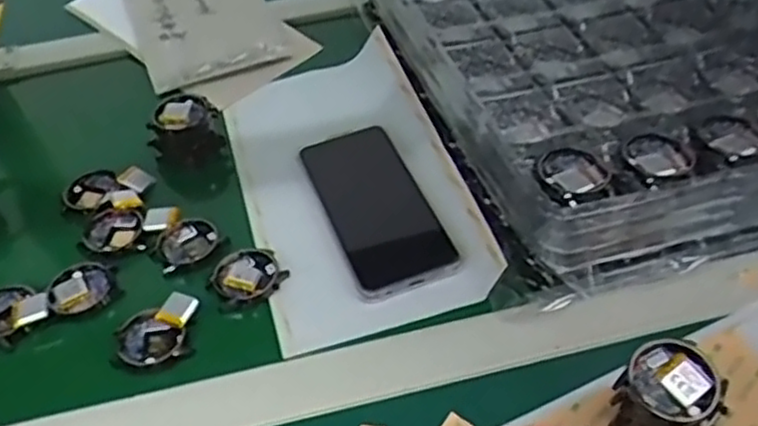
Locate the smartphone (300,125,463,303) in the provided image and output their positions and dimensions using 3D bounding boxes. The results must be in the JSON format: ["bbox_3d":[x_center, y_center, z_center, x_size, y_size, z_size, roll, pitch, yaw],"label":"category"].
[{"bbox_3d":[-0.001,-0.007,0.546,0.075,0.010,0.158,-17,46,-11],"label":"smartphone"}]

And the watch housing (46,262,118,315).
[{"bbox_3d":[-0.209,0.051,0.522,0.044,0.007,0.038,-22,47,-15],"label":"watch housing"}]

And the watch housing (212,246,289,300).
[{"bbox_3d":[-0.090,0.042,0.517,0.045,0.016,0.044,-29,50,-22],"label":"watch housing"}]

